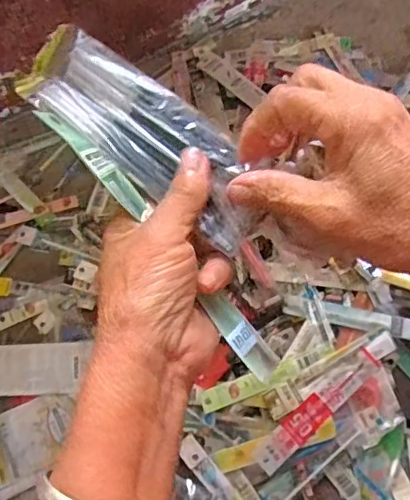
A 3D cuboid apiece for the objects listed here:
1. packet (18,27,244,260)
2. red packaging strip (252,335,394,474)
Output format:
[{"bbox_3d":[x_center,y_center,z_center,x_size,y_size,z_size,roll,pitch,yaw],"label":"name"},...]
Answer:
[{"bbox_3d":[-0.030,-0.064,0.294,0.146,0.016,0.055,41,77,8],"label":"packet"},{"bbox_3d":[0.147,0.181,0.674,0.217,0.004,0.035,-42,86,-8],"label":"red packaging strip"}]

